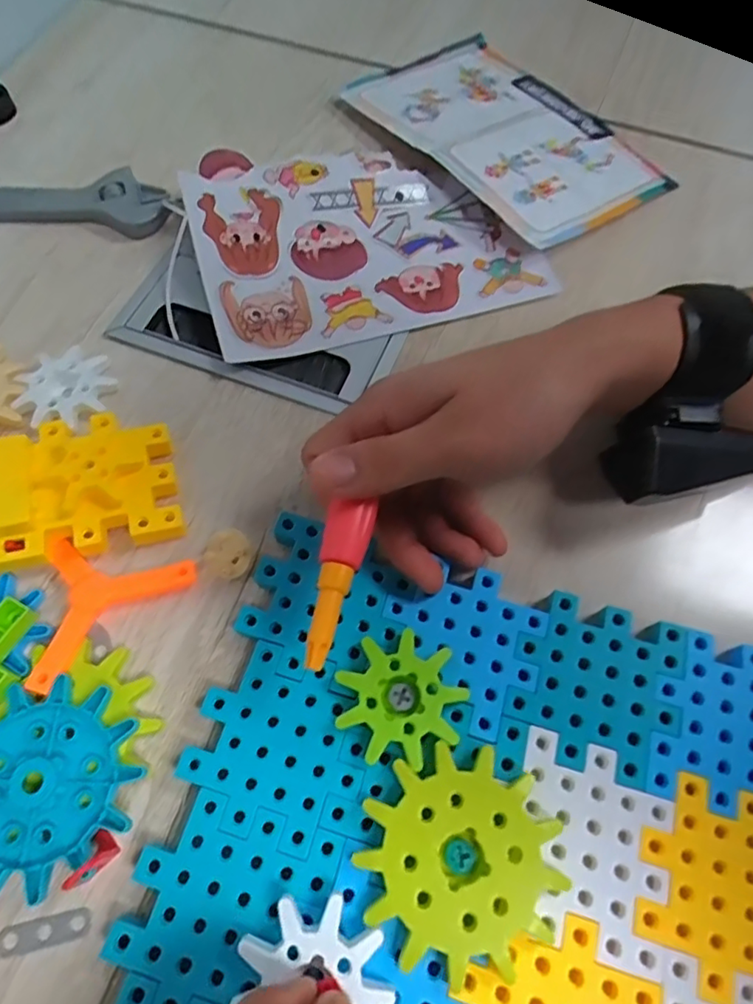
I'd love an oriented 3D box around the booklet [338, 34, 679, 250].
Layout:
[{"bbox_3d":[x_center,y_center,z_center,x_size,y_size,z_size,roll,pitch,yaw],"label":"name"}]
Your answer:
[{"bbox_3d":[0.085,-0.264,0.410,0.135,0.027,0.216,-34,70,-15],"label":"booklet"}]

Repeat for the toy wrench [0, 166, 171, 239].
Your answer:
[{"bbox_3d":[-0.200,-0.193,0.372,0.138,0.011,0.044,4,65,1],"label":"toy wrench"}]

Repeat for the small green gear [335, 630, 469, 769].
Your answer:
[{"bbox_3d":[0.010,0.080,0.239,0.049,0.011,0.048,-2,65,-1],"label":"small green gear"}]

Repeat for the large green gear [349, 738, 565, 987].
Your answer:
[{"bbox_3d":[0.031,0.131,0.215,0.069,0.011,0.068,37,70,15],"label":"large green gear"}]

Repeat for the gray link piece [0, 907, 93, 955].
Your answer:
[{"bbox_3d":[-0.123,0.159,0.215,0.034,0.004,0.009,-11,65,-6],"label":"gray link piece"}]

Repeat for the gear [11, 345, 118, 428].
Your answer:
[{"bbox_3d":[-0.165,-0.061,0.310,0.048,0.006,0.046,0,65,-1],"label":"gear"}]

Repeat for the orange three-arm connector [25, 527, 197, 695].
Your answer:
[{"bbox_3d":[-0.130,0.039,0.263,0.059,0.014,0.077,40,71,16],"label":"orange three-arm connector"}]

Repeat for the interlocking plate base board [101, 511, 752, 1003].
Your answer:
[{"bbox_3d":[0.039,0.143,0.211,0.242,0.012,0.238,16,66,7],"label":"interlocking plate base board"}]

